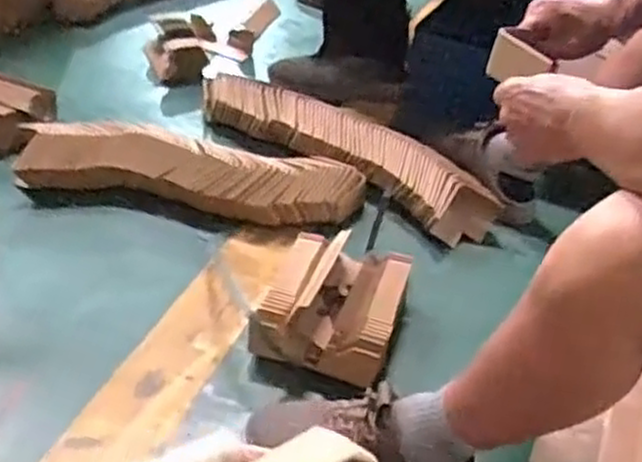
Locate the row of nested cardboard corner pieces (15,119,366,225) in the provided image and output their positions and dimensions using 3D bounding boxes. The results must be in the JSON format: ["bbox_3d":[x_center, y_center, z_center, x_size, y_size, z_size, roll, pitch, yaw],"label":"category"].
[{"bbox_3d":[-0.199,-0.094,1.225,0.526,0.106,0.130,8,38,1],"label":"row of nested cardboard corner pieces"}]

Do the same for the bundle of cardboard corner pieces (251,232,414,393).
[{"bbox_3d":[0.018,0.084,1.028,0.175,0.101,0.210,13,39,8],"label":"bundle of cardboard corner pieces"}]

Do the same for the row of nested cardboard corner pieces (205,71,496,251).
[{"bbox_3d":[0.029,-0.147,1.336,0.566,0.076,0.137,29,44,26],"label":"row of nested cardboard corner pieces"}]

